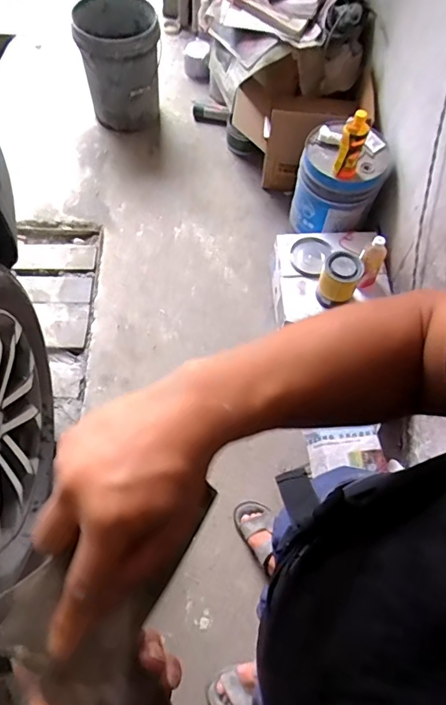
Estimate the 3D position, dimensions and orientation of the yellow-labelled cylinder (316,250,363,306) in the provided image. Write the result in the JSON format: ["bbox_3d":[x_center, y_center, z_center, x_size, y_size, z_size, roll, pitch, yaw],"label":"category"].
[{"bbox_3d":[0.328,-0.206,1.345,0.105,0.120,0.104,20,64,6],"label":"yellow-labelled cylinder"}]

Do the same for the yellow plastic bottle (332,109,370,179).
[{"bbox_3d":[0.356,-0.575,1.320,0.066,0.182,0.054,18,64,5],"label":"yellow plastic bottle"}]

